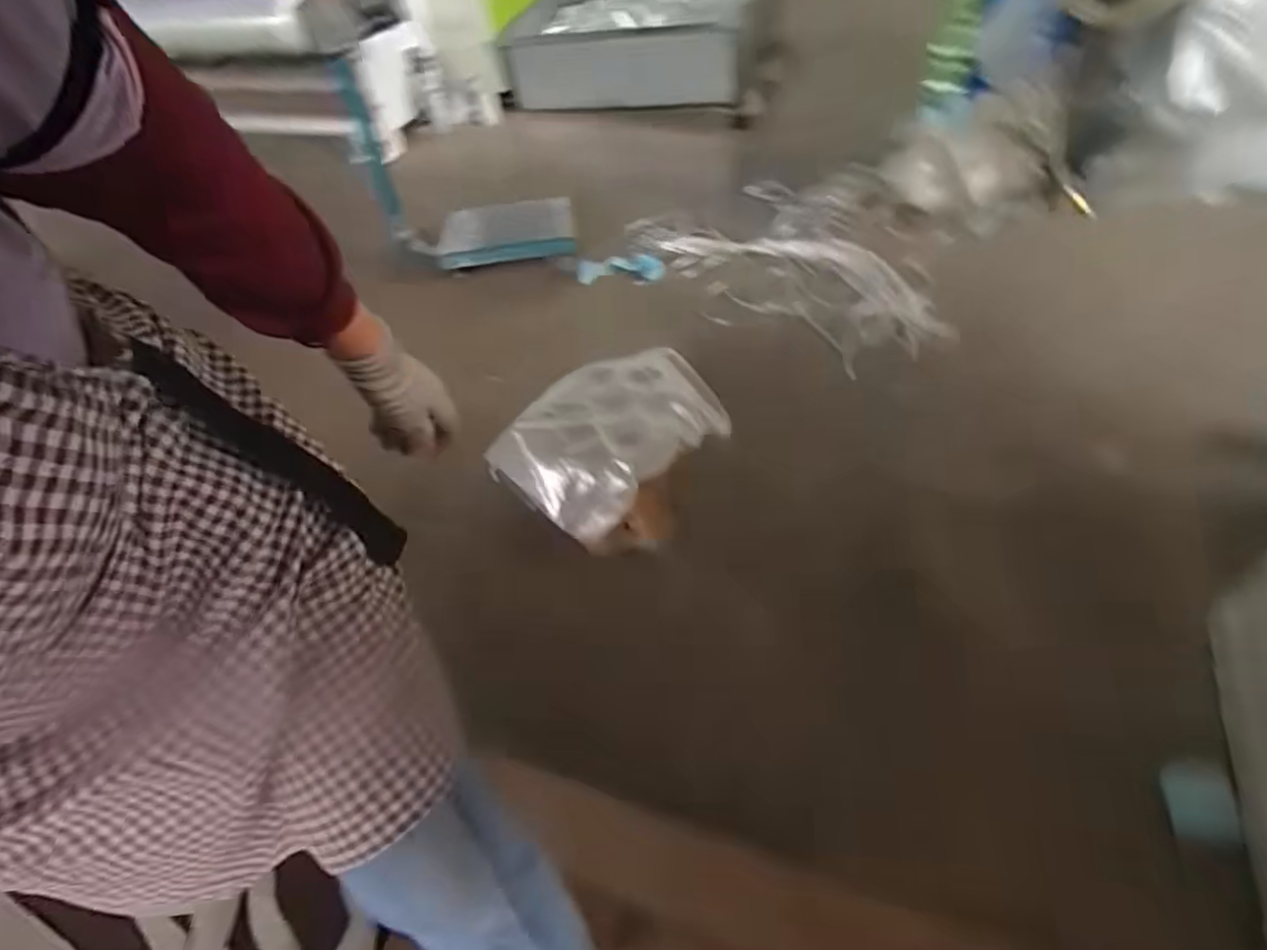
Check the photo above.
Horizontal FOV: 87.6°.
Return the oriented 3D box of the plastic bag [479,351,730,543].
[{"bbox_3d":[-0.045,-0.068,1.235,0.407,0.129,0.281,-28,50,-20],"label":"plastic bag"}]

